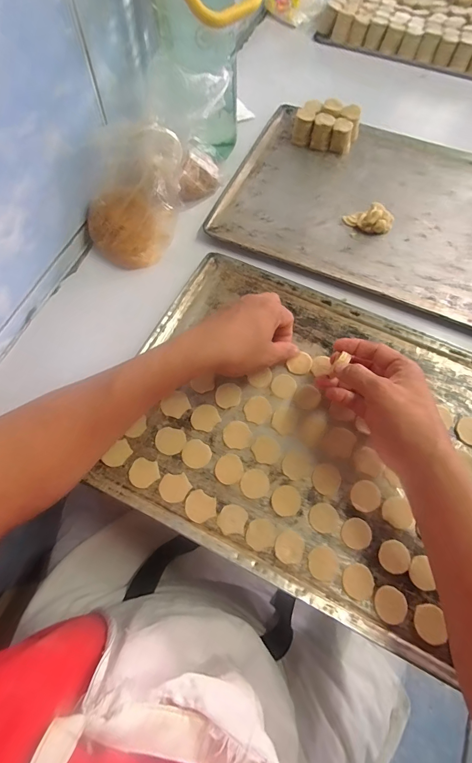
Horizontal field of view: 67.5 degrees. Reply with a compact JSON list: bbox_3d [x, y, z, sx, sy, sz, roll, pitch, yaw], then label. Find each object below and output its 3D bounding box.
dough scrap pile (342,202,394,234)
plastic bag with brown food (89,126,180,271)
[{"bbox_3d":[0.196,-0.242,0.511,0.066,0.025,0.046,25,68,10],"label":"dough scrap pile"},{"bbox_3d":[-0.130,-0.238,0.454,0.136,0.111,0.105,-32,73,-16],"label":"plastic bag with brown food"}]

